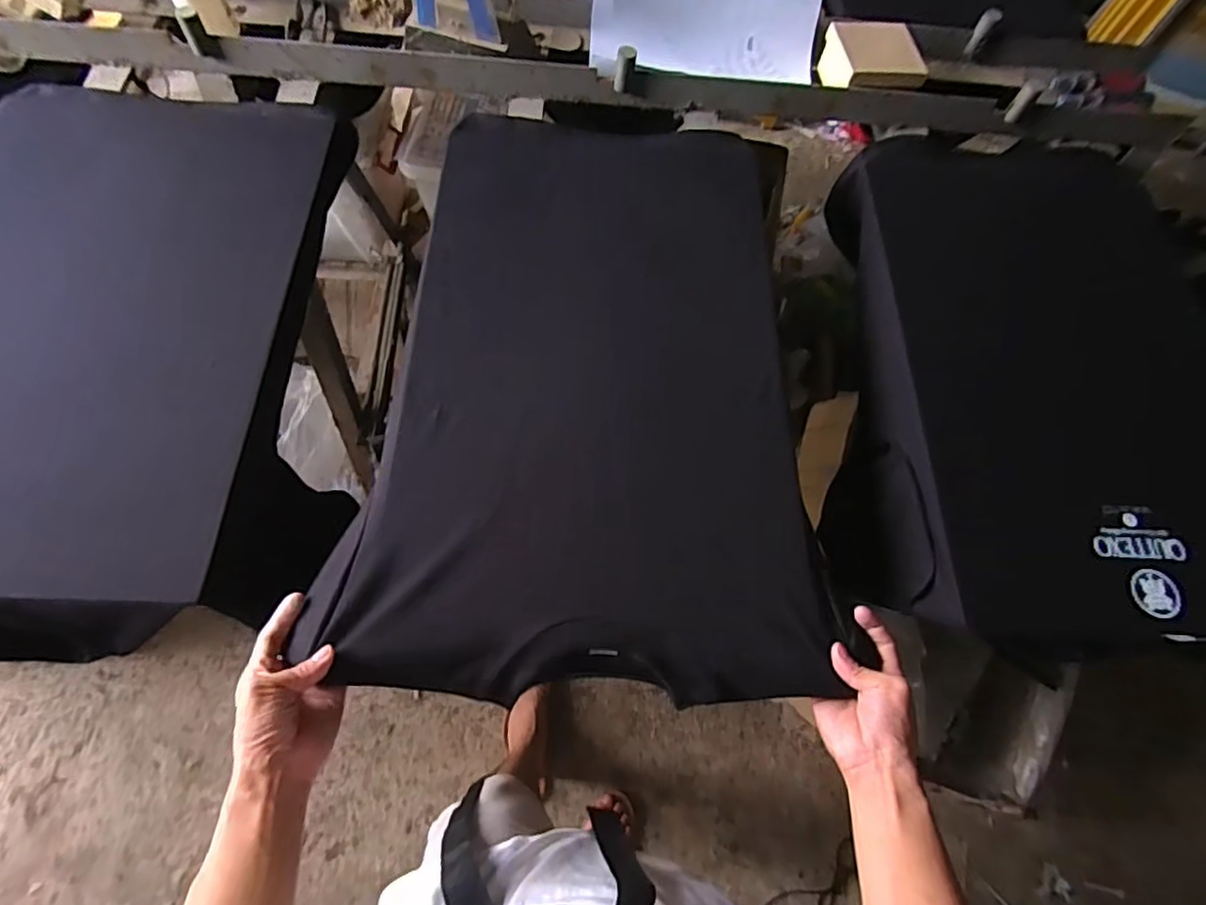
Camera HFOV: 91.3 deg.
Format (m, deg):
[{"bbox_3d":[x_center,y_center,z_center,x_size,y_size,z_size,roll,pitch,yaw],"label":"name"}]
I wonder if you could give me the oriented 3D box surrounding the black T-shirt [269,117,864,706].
[{"bbox_3d":[-0.017,-0.103,0.651,0.462,0.048,0.693,1,65,-1],"label":"black T-shirt"}]

